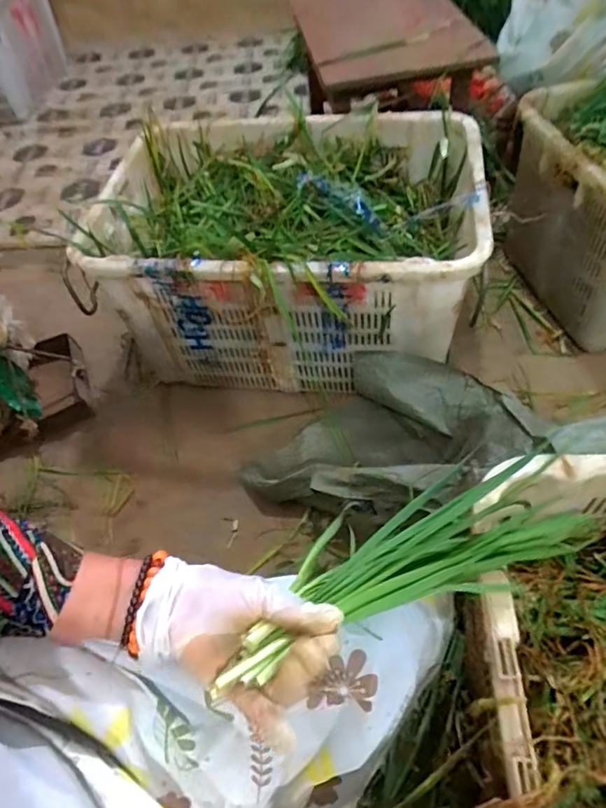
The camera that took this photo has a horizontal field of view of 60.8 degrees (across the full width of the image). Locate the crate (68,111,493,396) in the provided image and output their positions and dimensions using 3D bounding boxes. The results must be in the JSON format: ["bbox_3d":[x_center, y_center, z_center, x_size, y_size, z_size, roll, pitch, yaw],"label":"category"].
[{"bbox_3d":[-0.034,-0.335,1.112,0.729,0.352,0.606,1,53,7],"label":"crate"}]

